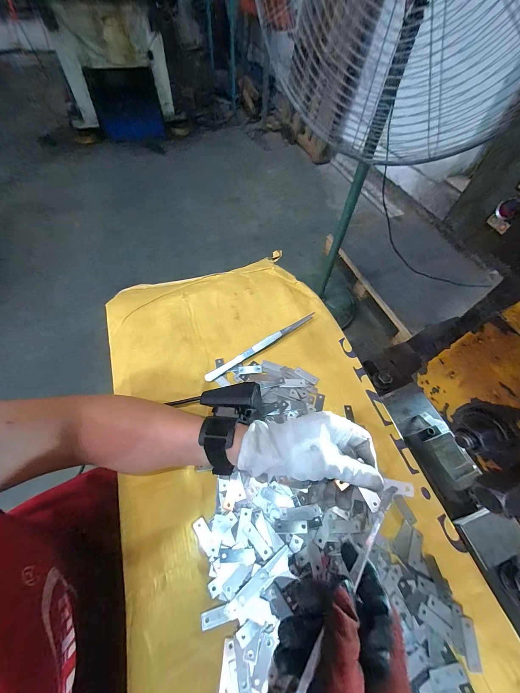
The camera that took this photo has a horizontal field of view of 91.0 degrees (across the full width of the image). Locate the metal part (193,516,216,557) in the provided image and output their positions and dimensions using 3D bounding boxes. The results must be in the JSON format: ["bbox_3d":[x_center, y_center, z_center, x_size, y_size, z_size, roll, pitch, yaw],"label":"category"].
[{"bbox_3d":[-0.057,0.200,0.268,0.014,0.004,0.034,-30,65,-20],"label":"metal part"}]

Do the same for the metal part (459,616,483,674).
[{"bbox_3d":[0.198,0.280,0.241,0.014,0.004,0.037,9,58,2],"label":"metal part"}]

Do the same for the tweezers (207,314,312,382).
[{"bbox_3d":[0.003,-0.005,0.383,0.189,0.016,0.013,-29,65,-20],"label":"tweezers"}]

